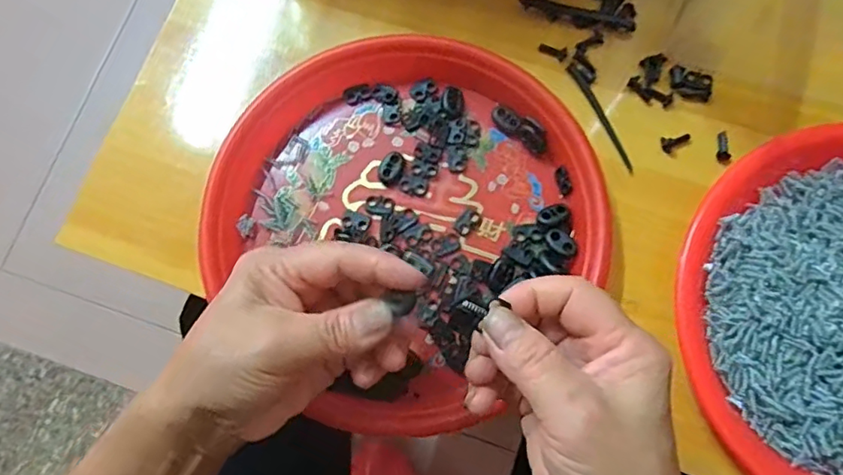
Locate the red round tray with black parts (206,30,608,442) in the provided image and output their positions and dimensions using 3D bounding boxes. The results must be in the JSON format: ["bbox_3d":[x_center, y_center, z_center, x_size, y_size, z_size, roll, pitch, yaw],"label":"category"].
[{"bbox_3d":[-0.010,-0.021,0.341,0.218,0.029,0.225,0,77,2],"label":"red round tray with black parts"}]

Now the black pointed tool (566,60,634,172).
[{"bbox_3d":[0.118,-0.080,0.362,0.008,0.004,0.082,-26,77,-4],"label":"black pointed tool"}]

